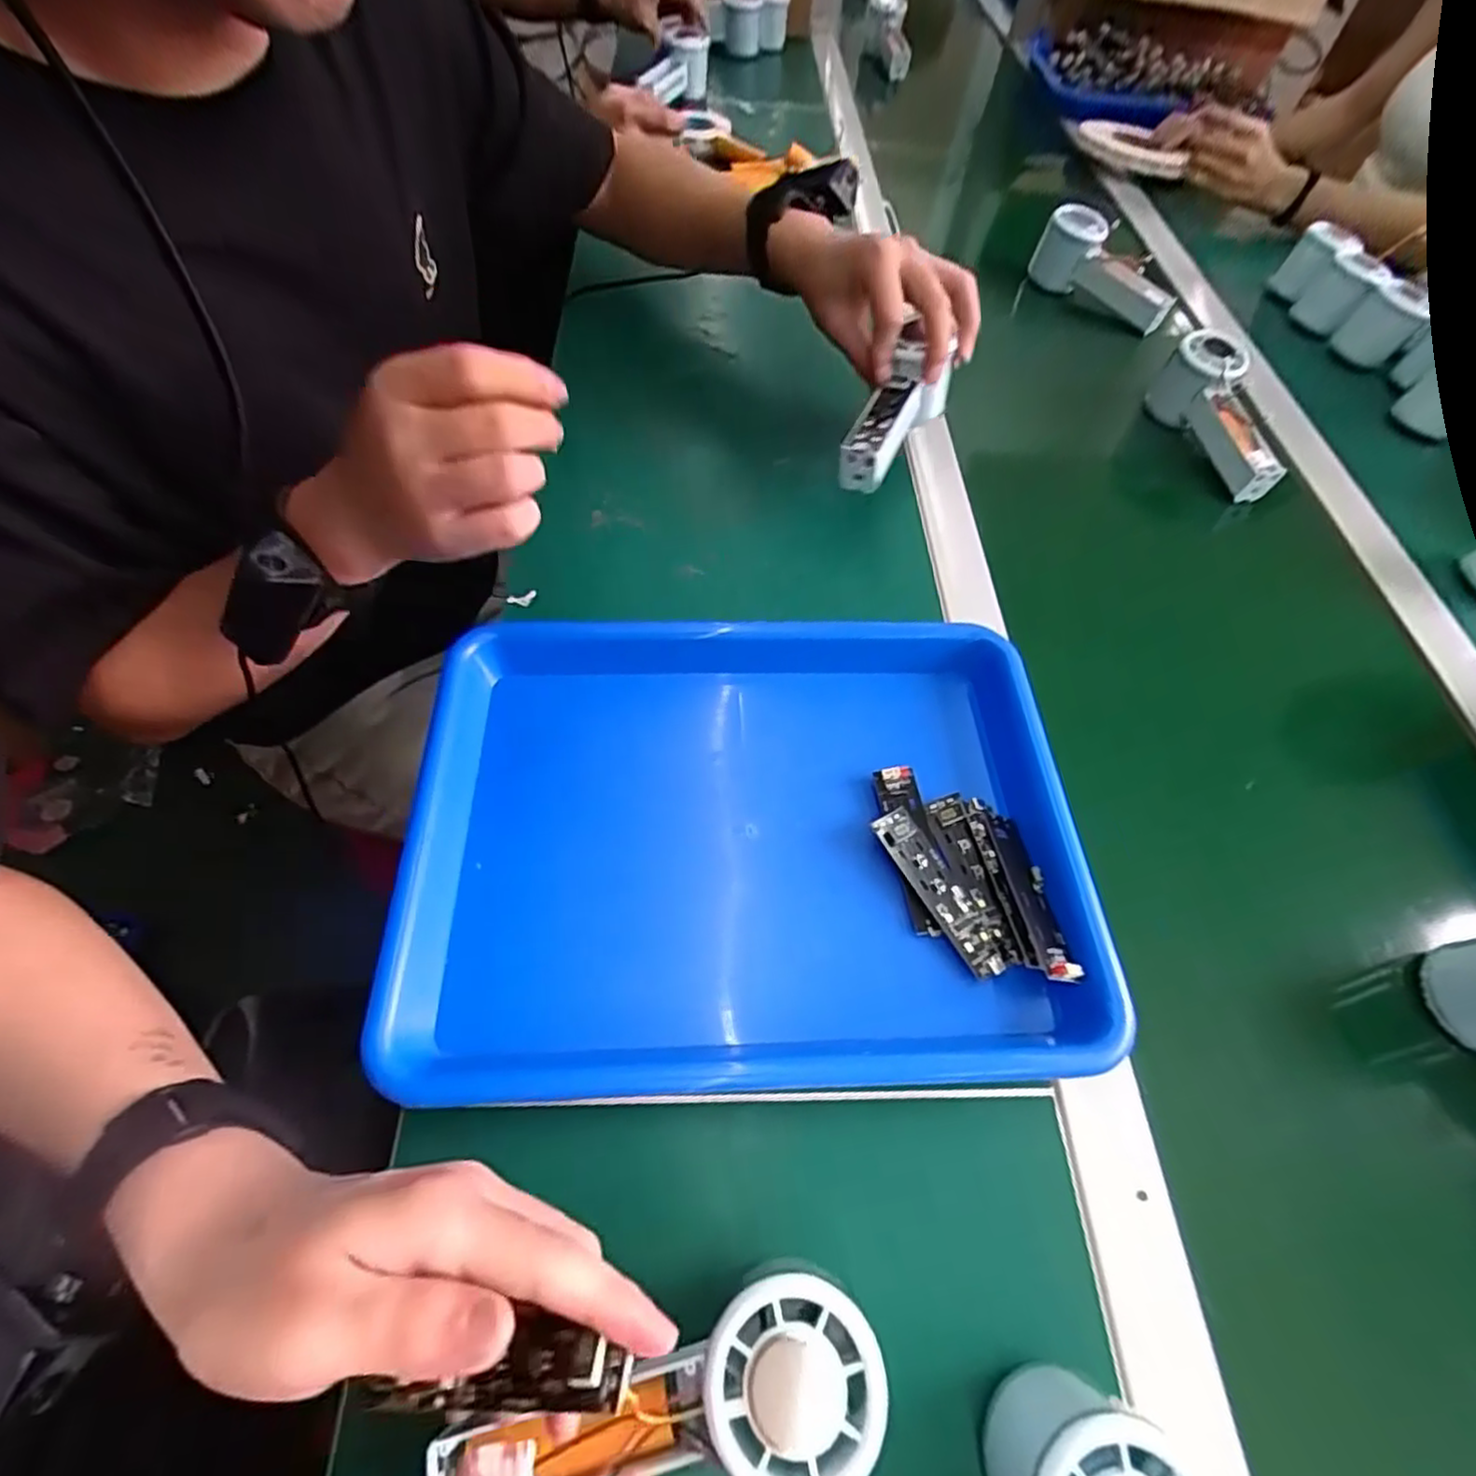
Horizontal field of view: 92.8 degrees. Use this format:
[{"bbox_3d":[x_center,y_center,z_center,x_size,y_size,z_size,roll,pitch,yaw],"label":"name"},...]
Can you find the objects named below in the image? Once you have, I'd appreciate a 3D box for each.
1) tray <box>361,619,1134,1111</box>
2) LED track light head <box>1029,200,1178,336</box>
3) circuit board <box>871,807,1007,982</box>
[{"bbox_3d":[0.002,0.050,0.371,0.343,0.040,0.246,0,58,-5],"label":"tray"},{"bbox_3d":[0.379,-0.483,0.739,0.152,0.064,0.056,39,63,1],"label":"LED track light head"},{"bbox_3d":[0.103,0.078,0.359,0.022,0.004,0.092,-26,68,-17],"label":"circuit board"}]

